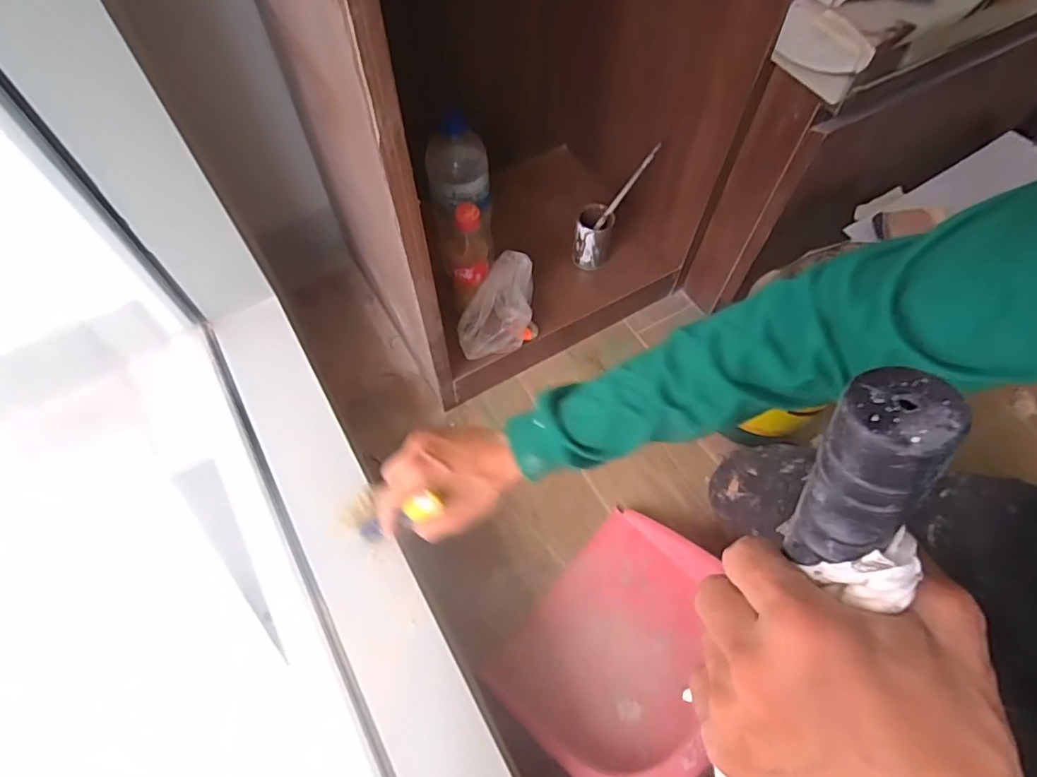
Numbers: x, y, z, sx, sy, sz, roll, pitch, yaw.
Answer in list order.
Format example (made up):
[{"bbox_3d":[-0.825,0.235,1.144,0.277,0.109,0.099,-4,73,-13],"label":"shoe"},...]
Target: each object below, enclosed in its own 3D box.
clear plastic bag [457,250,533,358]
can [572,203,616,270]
[{"bbox_3d":[-0.021,-0.105,0.747,0.074,0.083,0.142,30,65,15],"label":"clear plastic bag"},{"bbox_3d":[0.112,-0.226,0.832,0.054,0.088,0.056,0,62,-1],"label":"can"}]

